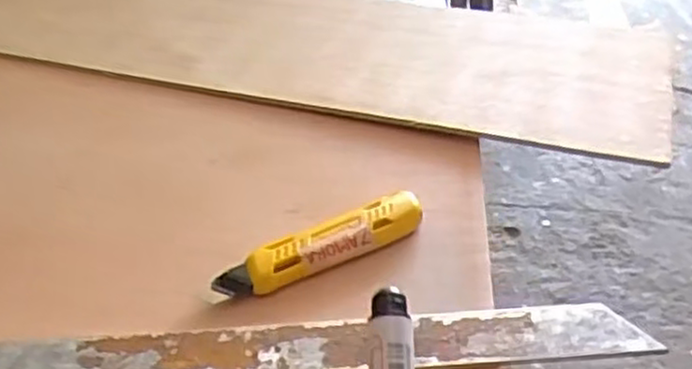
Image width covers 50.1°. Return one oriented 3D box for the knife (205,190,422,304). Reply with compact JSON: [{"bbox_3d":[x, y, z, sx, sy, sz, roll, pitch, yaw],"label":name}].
[{"bbox_3d":[-0.015,0.040,0.470,0.149,0.020,0.031,-19,41,-24],"label":"knife"}]

